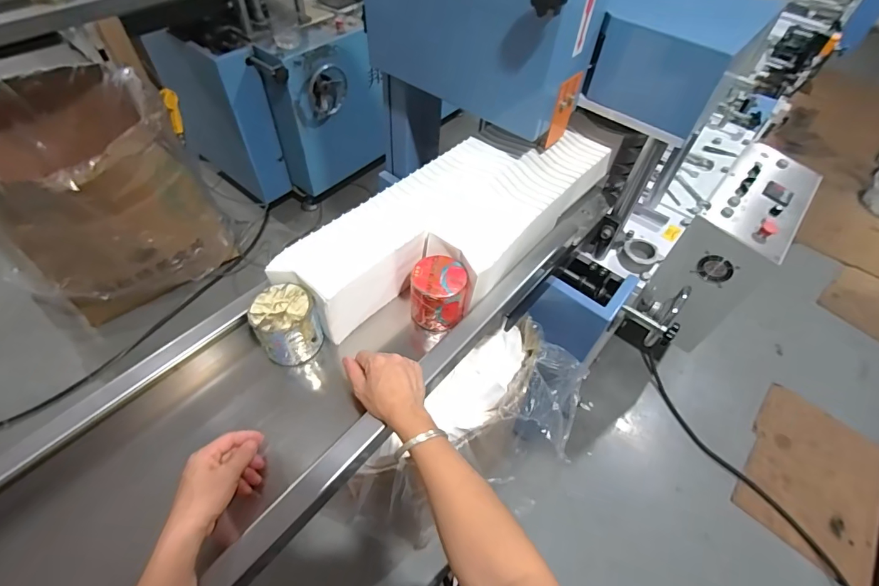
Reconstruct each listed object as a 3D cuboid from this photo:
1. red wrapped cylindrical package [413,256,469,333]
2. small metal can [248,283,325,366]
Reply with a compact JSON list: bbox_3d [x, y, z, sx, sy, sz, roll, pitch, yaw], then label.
[{"bbox_3d":[0.002,0.000,0.658,0.080,0.083,0.083,1,53,-2],"label":"red wrapped cylindrical package"},{"bbox_3d":[-0.217,0.046,0.607,0.082,0.092,0.082,1,53,-2],"label":"small metal can"}]

